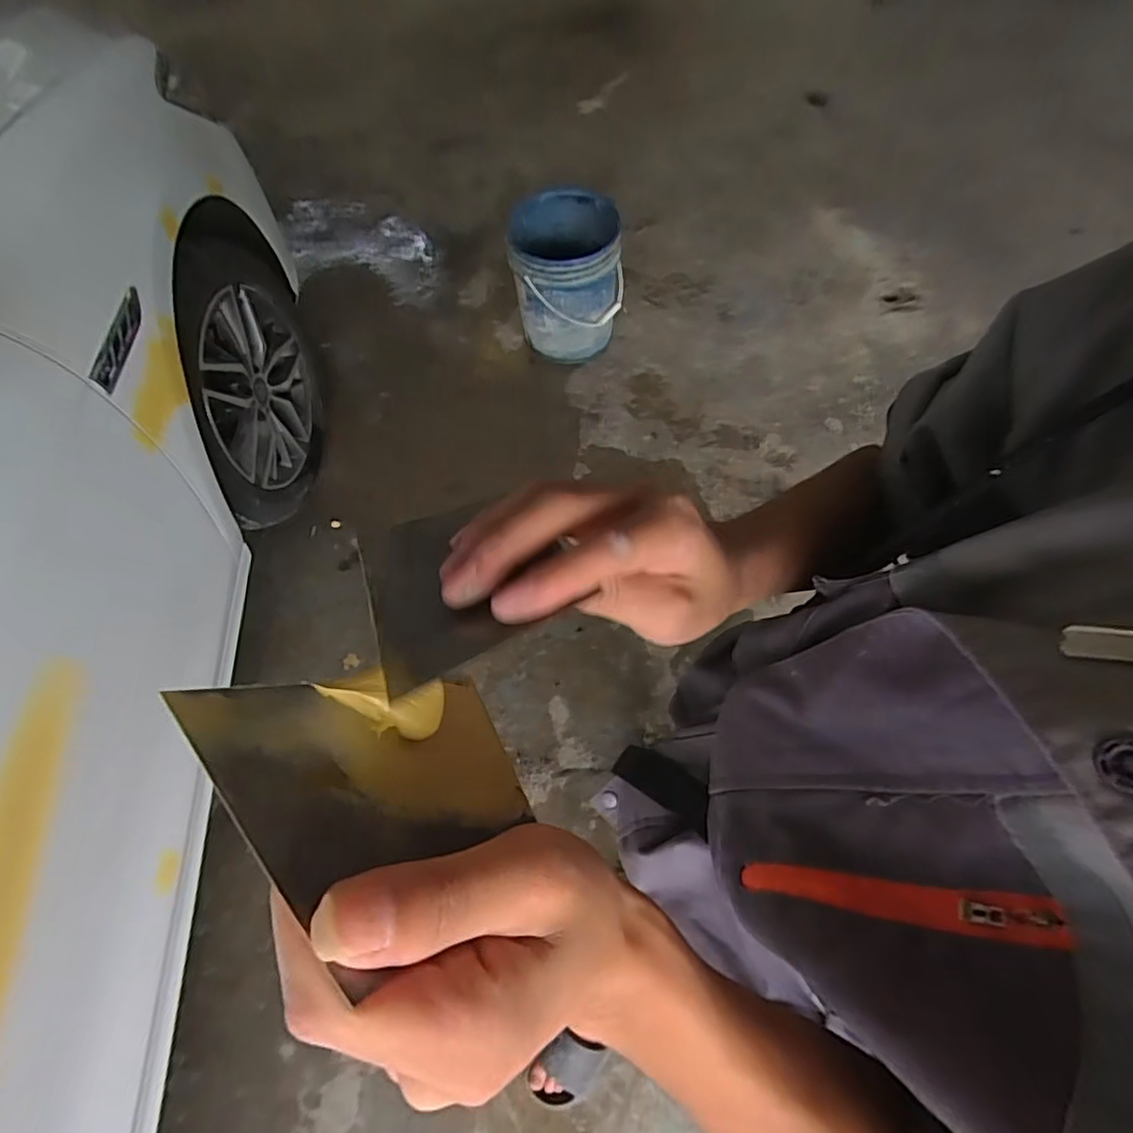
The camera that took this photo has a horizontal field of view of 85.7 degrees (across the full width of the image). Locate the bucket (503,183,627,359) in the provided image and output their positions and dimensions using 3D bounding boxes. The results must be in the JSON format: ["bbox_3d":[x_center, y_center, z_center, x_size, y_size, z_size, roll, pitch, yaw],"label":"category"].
[{"bbox_3d":[0.005,-0.765,1.650,0.277,0.389,0.277,-1,63,2],"label":"bucket"}]

